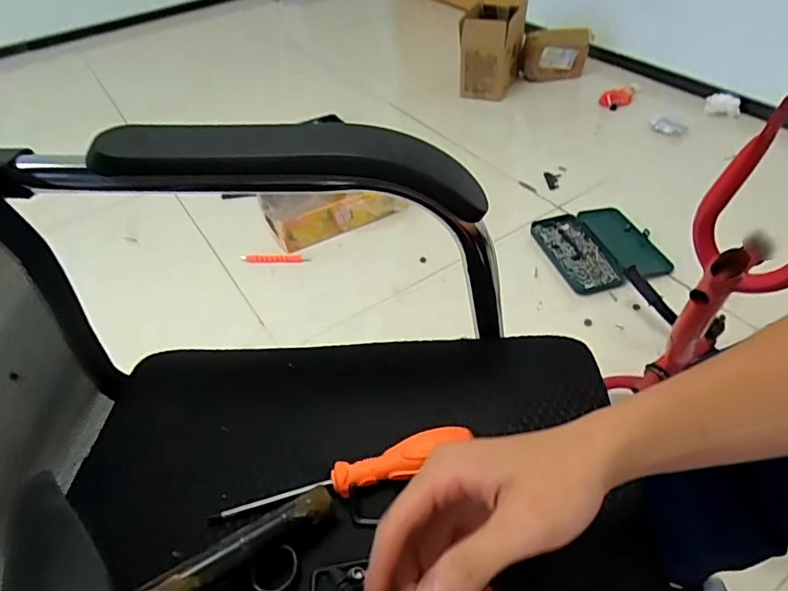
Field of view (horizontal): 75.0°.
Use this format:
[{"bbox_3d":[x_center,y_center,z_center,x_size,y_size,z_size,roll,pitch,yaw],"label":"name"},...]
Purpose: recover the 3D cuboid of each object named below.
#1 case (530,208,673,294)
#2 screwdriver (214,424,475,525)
[{"bbox_3d":[0.477,-0.112,1.188,0.242,0.030,0.252,-17,47,-11],"label":"case"},{"bbox_3d":[-0.039,0.134,0.373,0.191,0.030,0.026,-14,46,-9],"label":"screwdriver"}]

